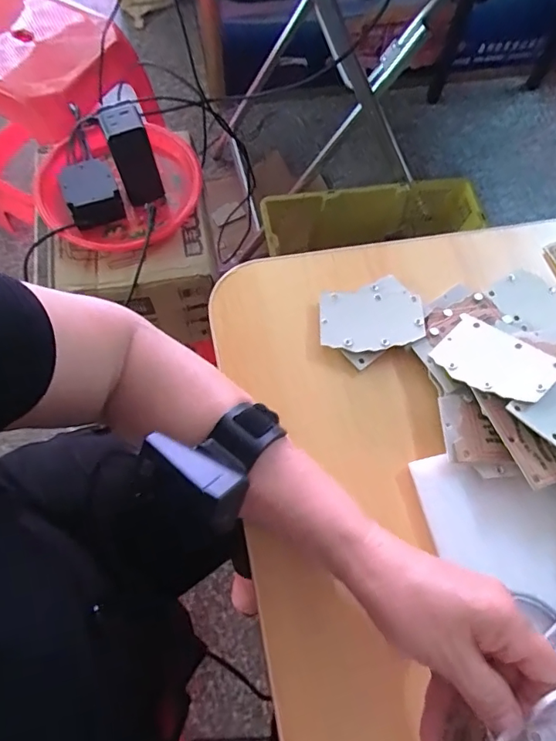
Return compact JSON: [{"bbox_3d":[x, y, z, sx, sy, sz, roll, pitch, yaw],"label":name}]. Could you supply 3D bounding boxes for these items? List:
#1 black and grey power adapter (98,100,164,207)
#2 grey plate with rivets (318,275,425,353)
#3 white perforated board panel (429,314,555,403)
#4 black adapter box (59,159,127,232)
[{"bbox_3d":[-0.205,-0.298,0.710,0.055,0.145,0.054,-19,69,-10],"label":"black and grey power adapter"},{"bbox_3d":[0.076,-0.046,0.410,0.086,0.008,0.063,-11,68,-7],"label":"grey plate with rivets"},{"bbox_3d":[0.163,-0.007,0.374,0.054,0.005,0.084,-44,51,-15],"label":"white perforated board panel"},{"bbox_3d":[-0.270,-0.259,0.715,0.074,0.049,0.083,-24,70,-12],"label":"black adapter box"}]

